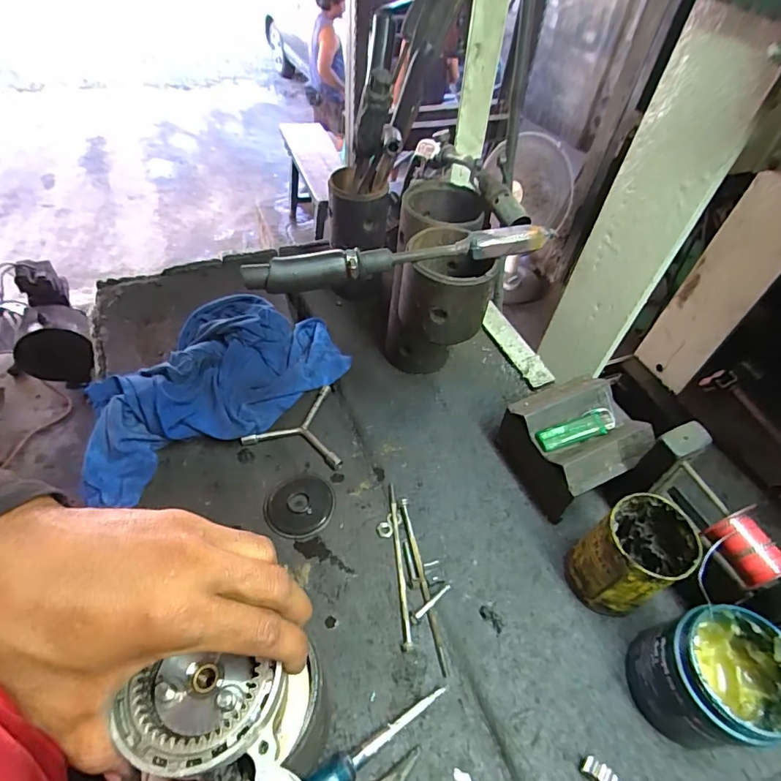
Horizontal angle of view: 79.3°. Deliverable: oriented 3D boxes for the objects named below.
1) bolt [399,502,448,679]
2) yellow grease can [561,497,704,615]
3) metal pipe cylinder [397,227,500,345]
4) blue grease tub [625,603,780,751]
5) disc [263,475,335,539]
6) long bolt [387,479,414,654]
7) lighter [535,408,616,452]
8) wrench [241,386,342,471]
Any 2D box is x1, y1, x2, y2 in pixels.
[{"bbox_3d":[0.031,0.185,0.465,0.008,0.007,0.166,-8,53,-10],"label":"bolt"},{"bbox_3d":[0.218,0.155,0.436,0.073,0.110,0.070,2,52,-3],"label":"yellow grease can"},{"bbox_3d":[0.054,-0.106,0.461,0.085,0.085,0.088,8,50,1],"label":"metal pipe cylinder"},{"bbox_3d":[0.260,0.235,0.383,0.089,0.100,0.085,2,52,-3],"label":"blue grease tub"},{"bbox_3d":[-0.101,0.127,0.517,0.075,0.013,0.073,2,52,-3],"label":"disc"},{"bbox_3d":[0.008,0.170,0.472,0.009,0.009,0.162,-2,52,-6],"label":"long bolt"},{"bbox_3d":[0.197,0.042,0.494,0.086,0.017,0.026,-14,53,-17],"label":"lighter"},{"bbox_3d":[-0.121,0.050,0.564,0.110,0.010,0.116,-7,53,-10],"label":"wrench"}]

